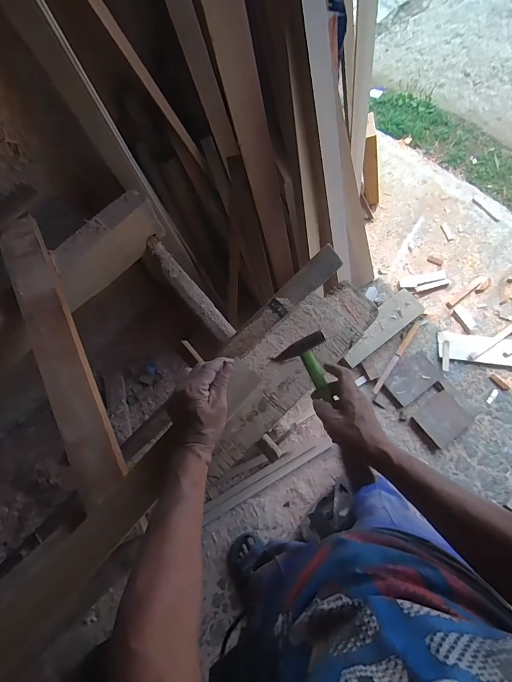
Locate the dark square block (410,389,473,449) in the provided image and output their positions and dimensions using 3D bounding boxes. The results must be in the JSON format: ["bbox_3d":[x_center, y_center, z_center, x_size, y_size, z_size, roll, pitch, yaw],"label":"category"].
[{"bbox_3d":[0.680,0.286,1.281,0.184,0.055,0.157,-35,73,-10],"label":"dark square block"}]

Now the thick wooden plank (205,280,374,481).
[{"bbox_3d":[0.060,0.044,0.697,0.461,0.043,0.142,-42,74,-12],"label":"thick wooden plank"}]

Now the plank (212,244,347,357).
[{"bbox_3d":[0.052,-0.076,0.775,0.324,0.026,0.060,-43,73,8],"label":"plank"}]

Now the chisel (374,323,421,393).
[{"bbox_3d":[0.548,0.059,1.359,0.025,0.019,0.344,33,75,13],"label":"chisel"}]

